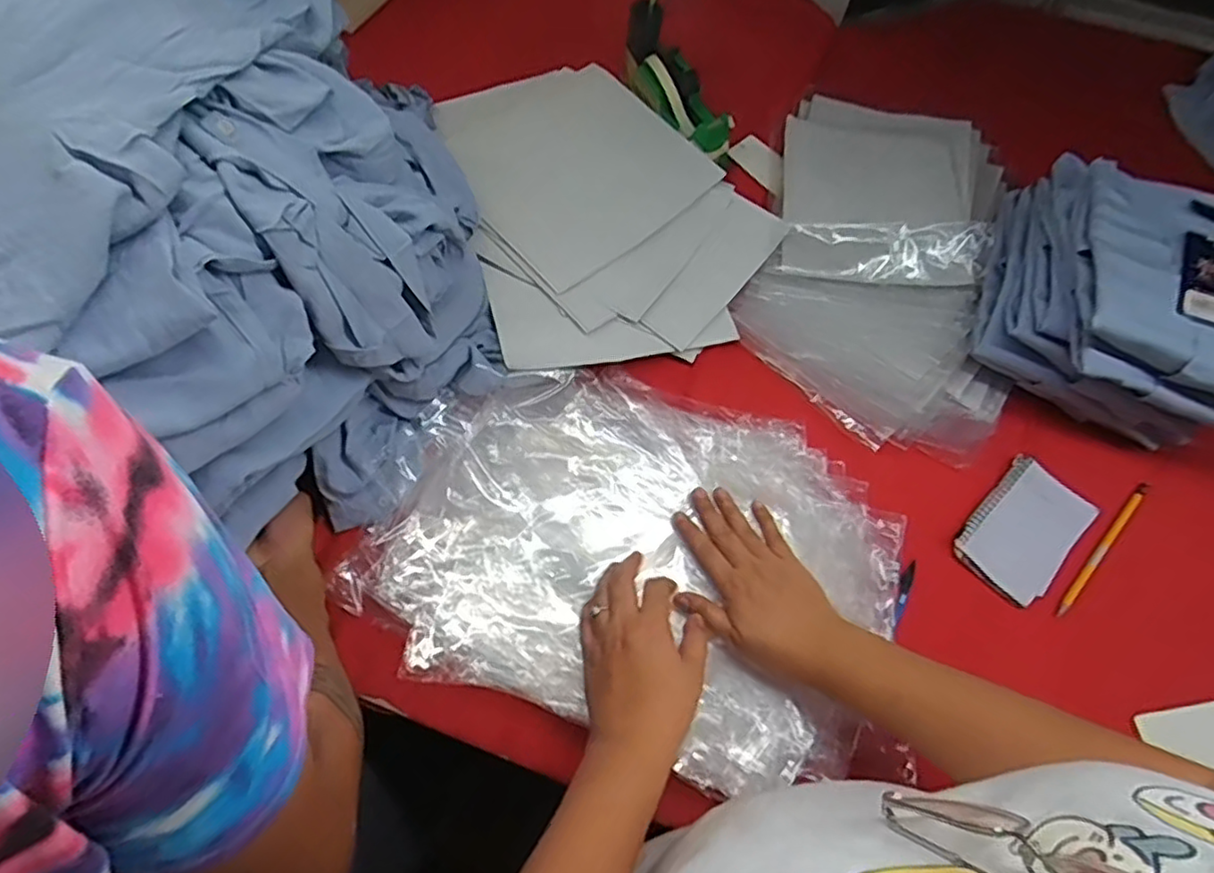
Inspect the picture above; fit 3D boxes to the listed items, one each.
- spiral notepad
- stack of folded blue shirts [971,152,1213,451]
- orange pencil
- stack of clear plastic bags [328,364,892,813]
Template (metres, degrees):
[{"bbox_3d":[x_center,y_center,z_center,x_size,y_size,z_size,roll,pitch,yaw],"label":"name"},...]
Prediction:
[{"bbox_3d":[0.410,0.090,0.647,0.089,0.013,0.142,41,72,17],"label":"spiral notepad"},{"bbox_3d":[0.525,-0.156,0.651,0.252,0.132,0.297,18,67,9],"label":"stack of folded blue shirts"},{"bbox_3d":[0.489,0.107,0.649,0.010,0.006,0.180,41,72,17],"label":"orange pencil"},{"bbox_3d":[0.021,0.097,0.614,0.463,0.034,0.327,18,67,9],"label":"stack of clear plastic bags"}]

